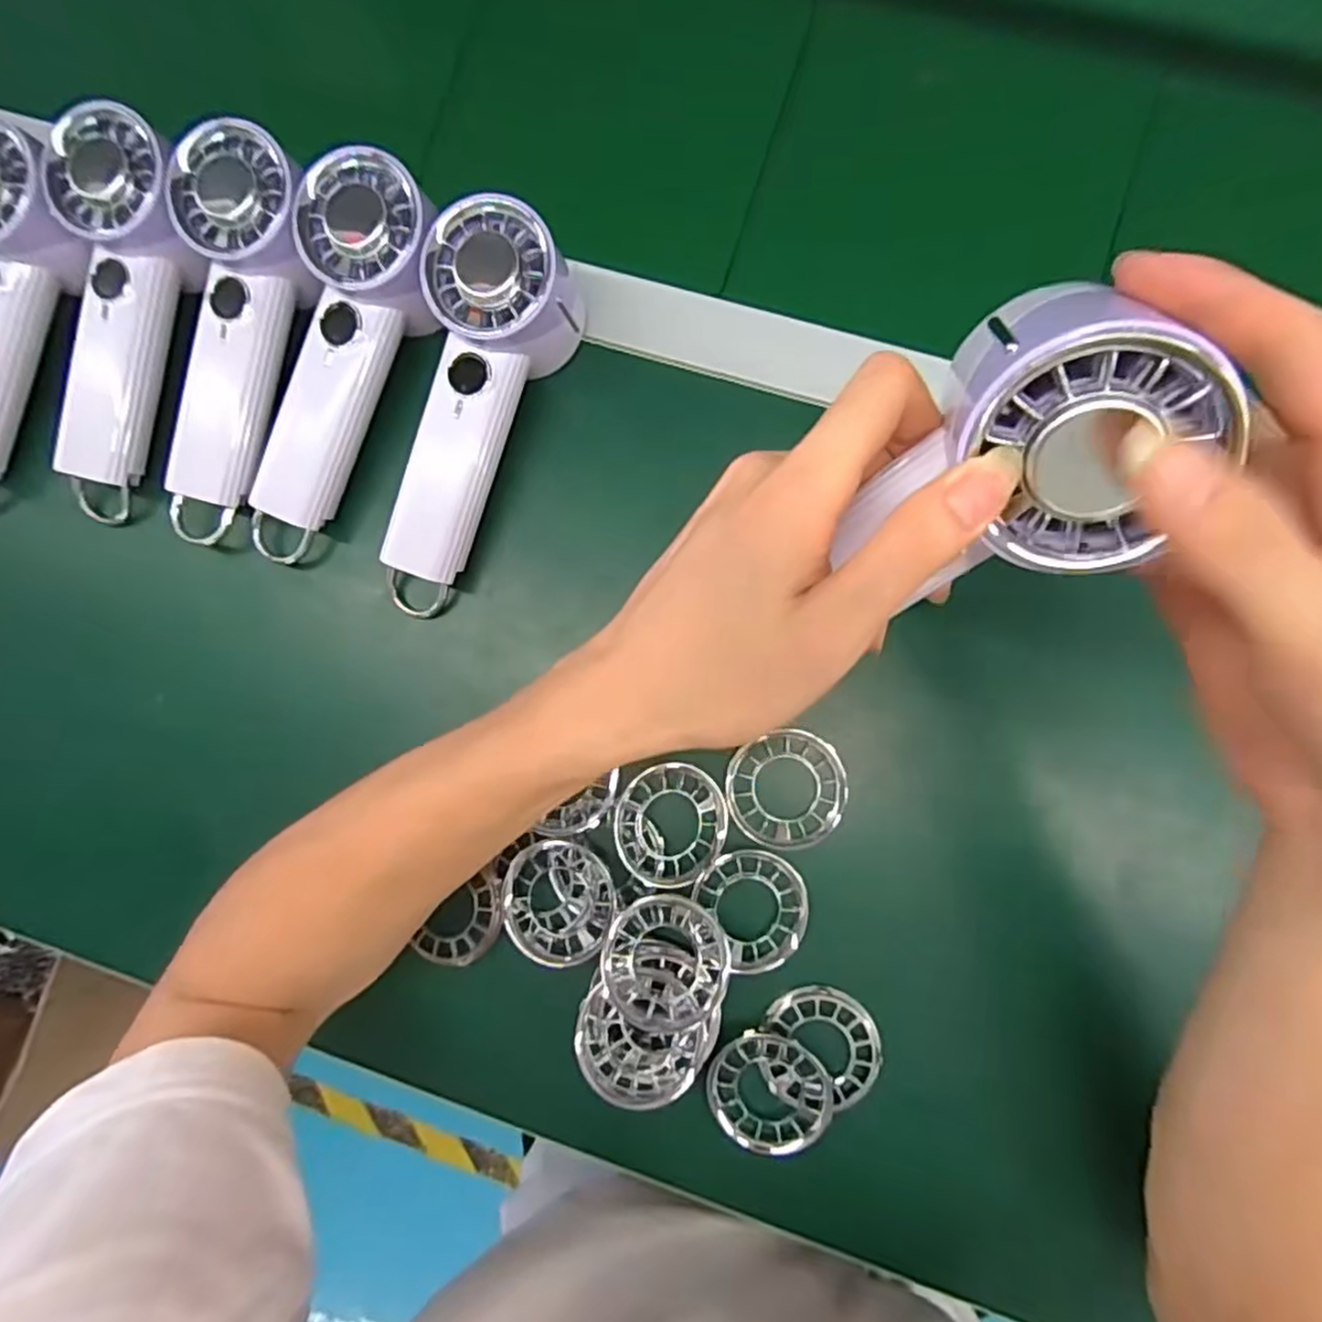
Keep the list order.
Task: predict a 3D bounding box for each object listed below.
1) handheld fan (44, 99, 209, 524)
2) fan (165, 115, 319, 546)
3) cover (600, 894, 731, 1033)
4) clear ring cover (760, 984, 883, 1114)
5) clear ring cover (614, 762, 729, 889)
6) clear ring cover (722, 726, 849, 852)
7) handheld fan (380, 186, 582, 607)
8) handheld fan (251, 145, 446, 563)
[{"bbox_3d":[-0.280,-0.171,0.375,0.062,0.034,0.192,17,106,6],"label":"handheld fan"},{"bbox_3d":[-0.216,-0.157,0.366,0.062,0.035,0.193,17,105,6],"label":"fan"},{"bbox_3d":[0.001,0.140,0.334,0.057,0.012,0.056,9,66,-5],"label":"cover"},{"bbox_3d":[0.077,0.185,0.345,0.054,0.008,0.053,5,86,5],"label":"clear ring cover"},{"bbox_3d":[0.004,0.079,0.349,0.056,0.010,0.058,8,84,-18],"label":"clear ring cover"},{"bbox_3d":[0.063,0.065,0.355,0.057,0.006,0.054,-21,84,2],"label":"clear ring cover"},{"bbox_3d":[-0.096,-0.120,0.367,0.063,0.064,0.196,21,103,6],"label":"handheld fan"},{"bbox_3d":[-0.163,-0.144,0.367,0.064,0.046,0.200,25,106,6],"label":"handheld fan"}]

